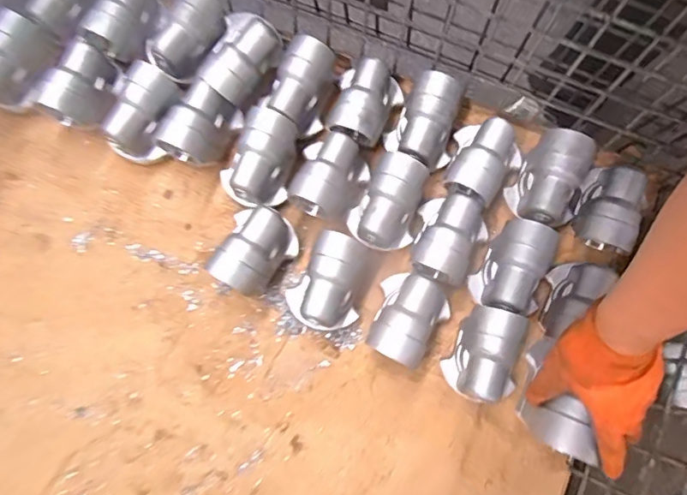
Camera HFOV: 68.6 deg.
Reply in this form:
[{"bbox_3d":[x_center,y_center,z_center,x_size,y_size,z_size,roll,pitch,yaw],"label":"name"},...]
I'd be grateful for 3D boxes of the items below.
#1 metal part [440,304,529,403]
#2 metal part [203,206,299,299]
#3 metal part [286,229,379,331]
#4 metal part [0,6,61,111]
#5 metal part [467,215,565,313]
[{"bbox_3d":[0.185,0.139,0.652,0.079,0.080,0.116,29,79,7],"label":"metal part"},{"bbox_3d":[-0.121,0.006,0.690,0.088,0.079,0.114,27,79,6],"label":"metal part"},{"bbox_3d":[-0.015,0.047,0.679,0.089,0.080,0.127,27,79,6],"label":"metal part"},{"bbox_3d":[-0.502,-0.286,0.761,0.081,0.066,0.130,18,78,4],"label":"metal part"},{"bbox_3d":[0.227,0.024,0.674,0.076,0.071,0.116,24,78,6],"label":"metal part"}]

